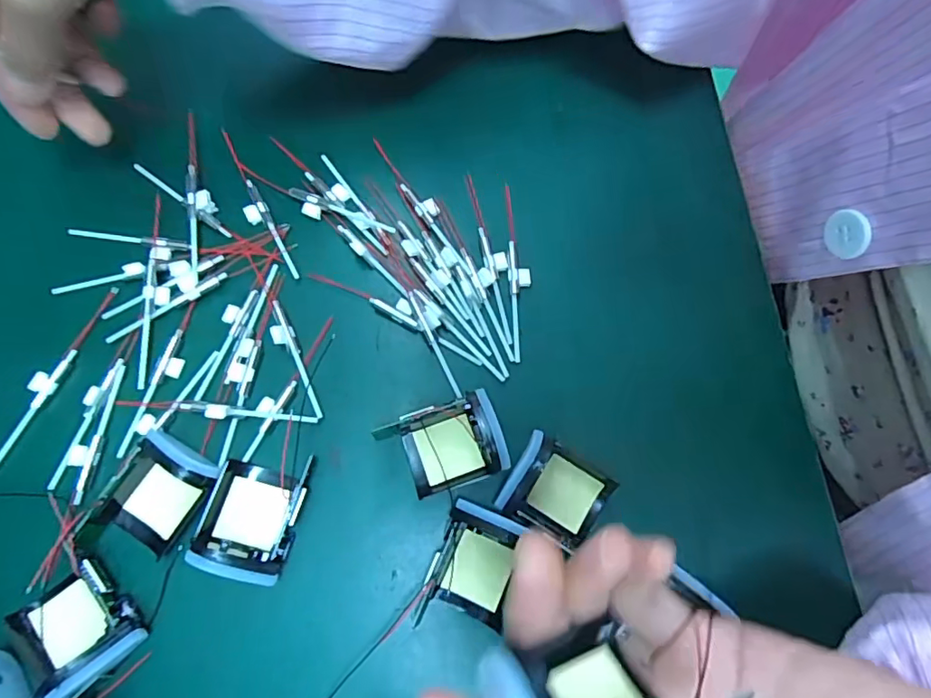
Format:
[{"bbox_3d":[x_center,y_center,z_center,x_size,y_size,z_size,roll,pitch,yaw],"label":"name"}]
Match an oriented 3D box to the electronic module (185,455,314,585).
[{"bbox_3d":[-0.089,0.068,0.226,0.038,0.023,0.047,13,74,2],"label":"electronic module"}]

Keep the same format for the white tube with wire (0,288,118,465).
[{"bbox_3d":[-0.185,0.010,0.244,0.011,0.004,0.091,24,73,6],"label":"white tube with wire"}]

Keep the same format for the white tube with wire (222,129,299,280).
[{"bbox_3d":[-0.105,-0.071,0.269,0.010,0.004,0.089,-28,77,-9],"label":"white tube with wire"}]

